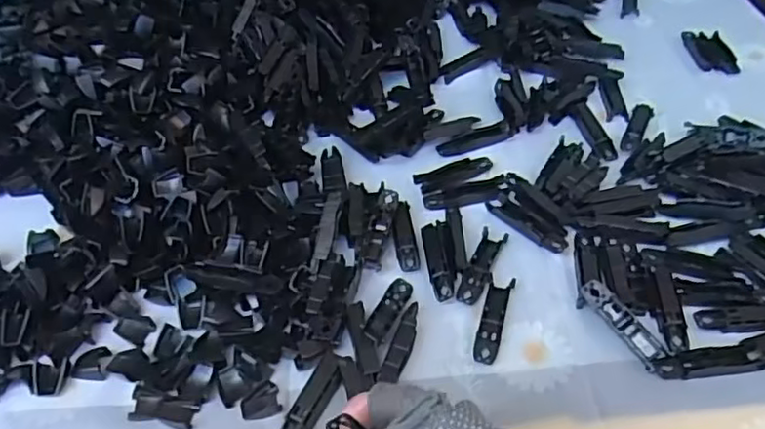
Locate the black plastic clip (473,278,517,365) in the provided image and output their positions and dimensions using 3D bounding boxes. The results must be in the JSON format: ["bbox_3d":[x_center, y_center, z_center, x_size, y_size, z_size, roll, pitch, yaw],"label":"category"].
[{"bbox_3d":[0.072,0.067,0.414,0.016,0.010,0.063,17,48,12],"label":"black plastic clip"}]

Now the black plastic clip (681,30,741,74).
[{"bbox_3d":[0.317,-0.159,0.621,0.038,0.006,0.068,0,47,-3],"label":"black plastic clip"}]

